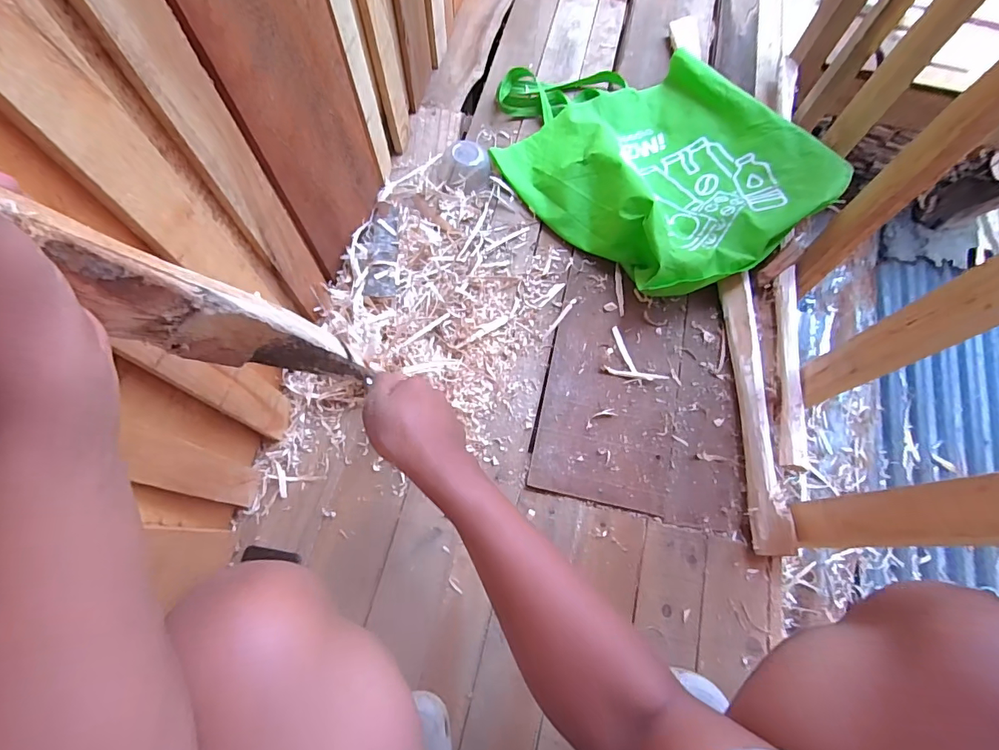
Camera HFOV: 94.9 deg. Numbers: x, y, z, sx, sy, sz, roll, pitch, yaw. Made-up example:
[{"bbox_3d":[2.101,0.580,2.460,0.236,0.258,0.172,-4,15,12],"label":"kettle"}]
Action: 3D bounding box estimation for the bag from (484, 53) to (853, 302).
[{"bbox_3d":[0.252,-0.399,0.799,0.414,0.115,0.554,-31,73,-13],"label":"bag"}]

